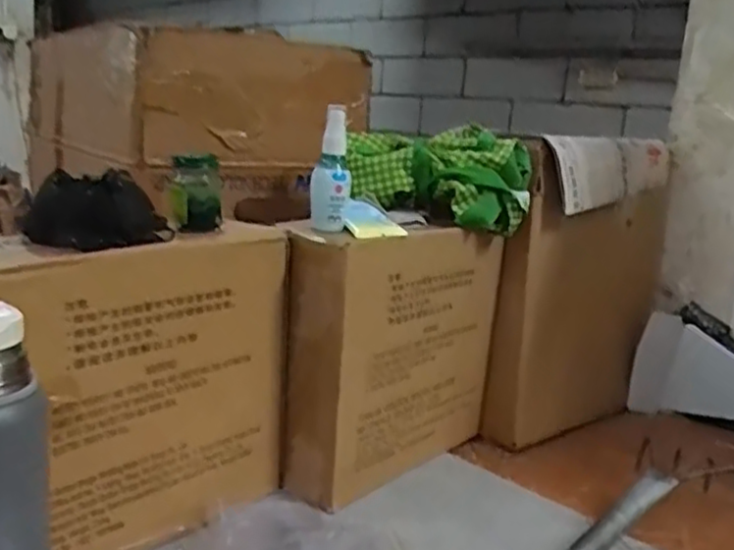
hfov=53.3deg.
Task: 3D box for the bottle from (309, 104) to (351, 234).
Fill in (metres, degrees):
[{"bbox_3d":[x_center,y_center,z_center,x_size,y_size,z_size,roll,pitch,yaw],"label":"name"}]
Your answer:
[{"bbox_3d":[-0.035,-0.101,0.709,0.038,0.119,0.036,4,13,-4],"label":"bottle"}]

